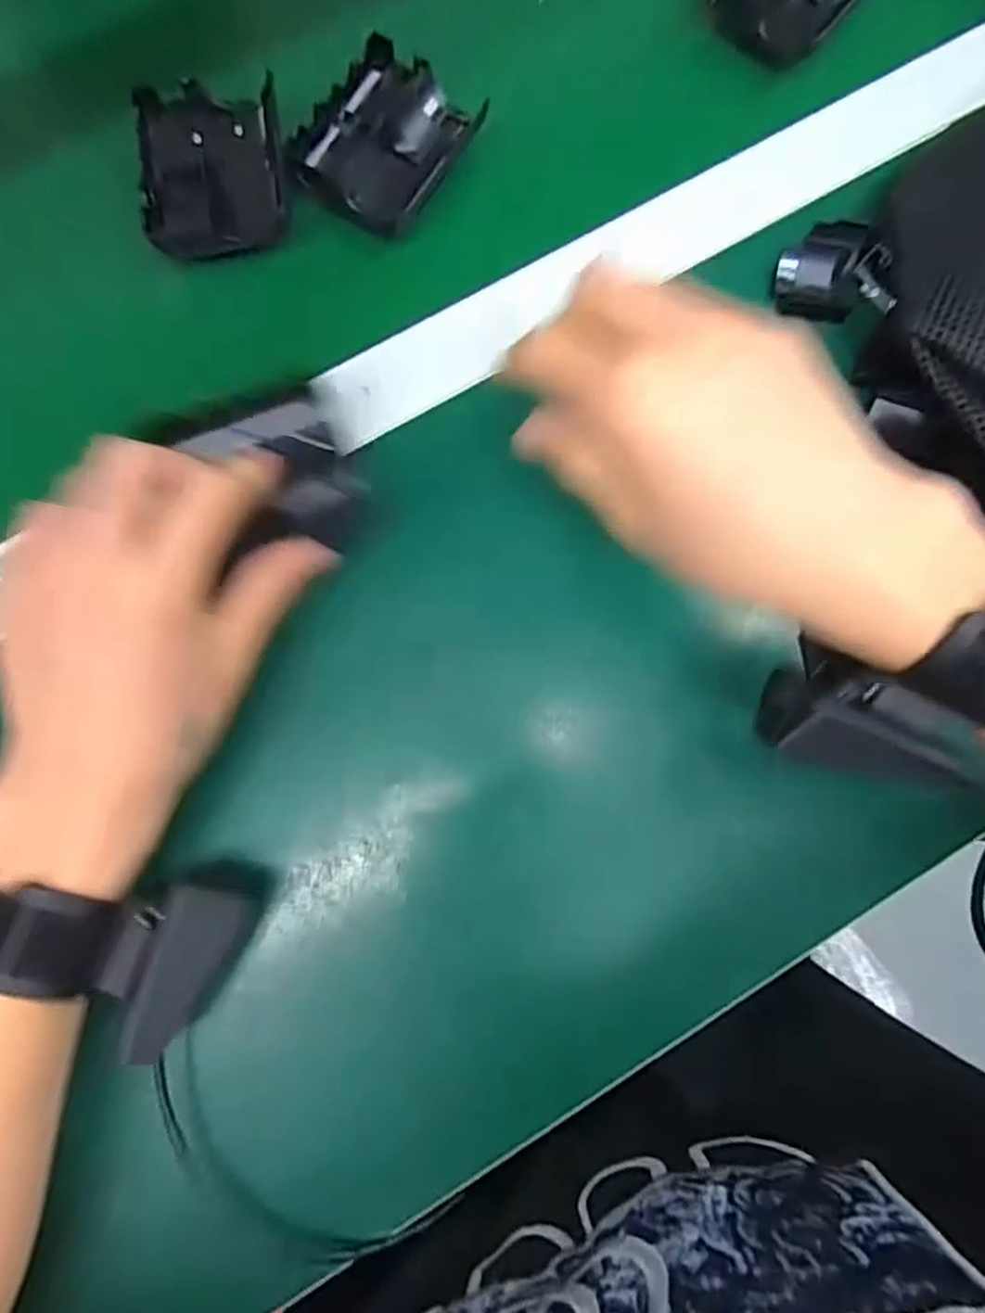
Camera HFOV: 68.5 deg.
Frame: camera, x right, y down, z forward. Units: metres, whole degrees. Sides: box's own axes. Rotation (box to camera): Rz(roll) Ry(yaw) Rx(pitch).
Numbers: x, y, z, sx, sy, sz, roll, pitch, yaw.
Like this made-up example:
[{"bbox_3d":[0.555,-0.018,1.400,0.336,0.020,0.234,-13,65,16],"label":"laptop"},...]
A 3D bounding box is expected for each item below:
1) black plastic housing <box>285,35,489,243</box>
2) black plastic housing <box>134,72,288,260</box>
[{"bbox_3d":[-0.052,-0.251,0.353,0.064,0.020,0.081,36,83,3],"label":"black plastic housing"},{"bbox_3d":[-0.133,-0.235,0.350,0.066,0.025,0.079,-5,83,-3],"label":"black plastic housing"}]

